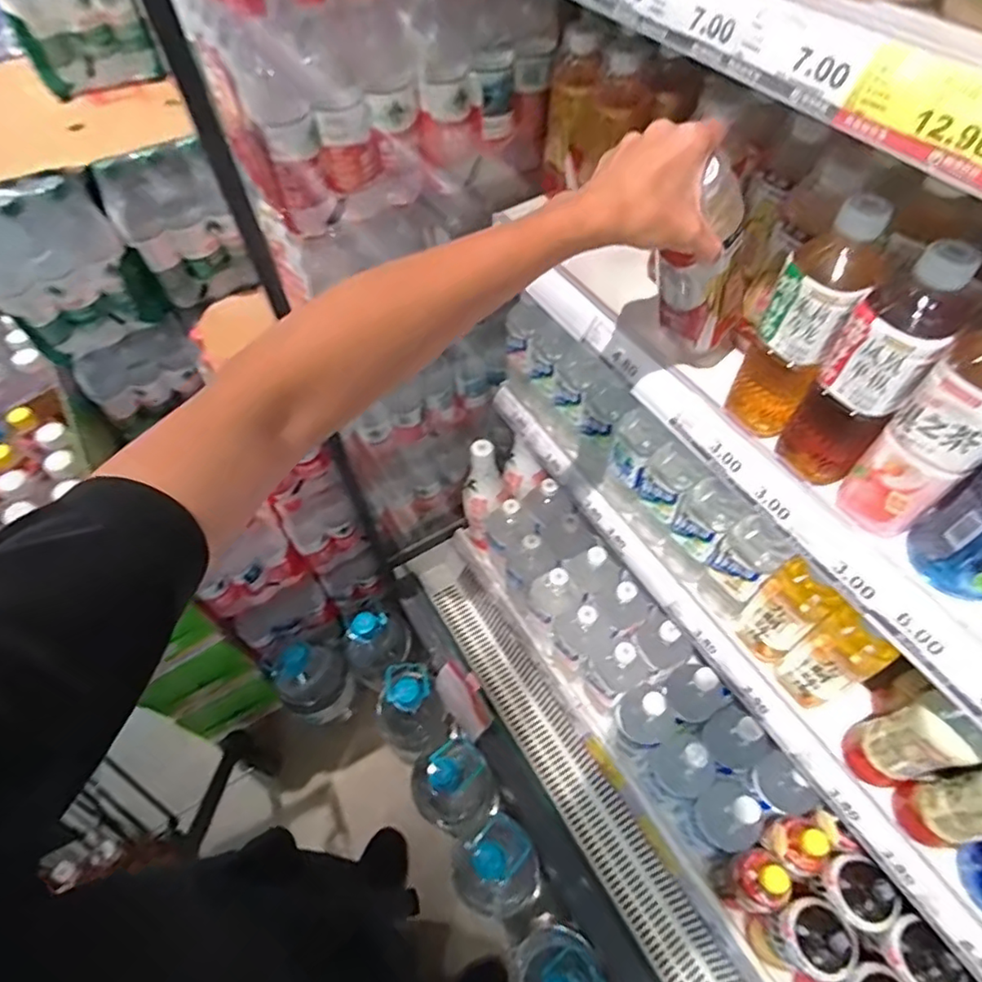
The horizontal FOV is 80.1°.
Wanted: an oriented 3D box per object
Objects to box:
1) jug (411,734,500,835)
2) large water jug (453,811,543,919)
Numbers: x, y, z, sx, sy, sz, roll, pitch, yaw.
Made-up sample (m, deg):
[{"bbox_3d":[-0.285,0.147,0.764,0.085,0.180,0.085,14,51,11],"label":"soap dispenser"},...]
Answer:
[{"bbox_3d":[-0.075,0.629,1.234,0.155,0.279,0.152,-33,60,-18],"label":"jug"},{"bbox_3d":[0.013,0.752,1.154,0.159,0.319,0.148,-1,56,2],"label":"large water jug"}]

